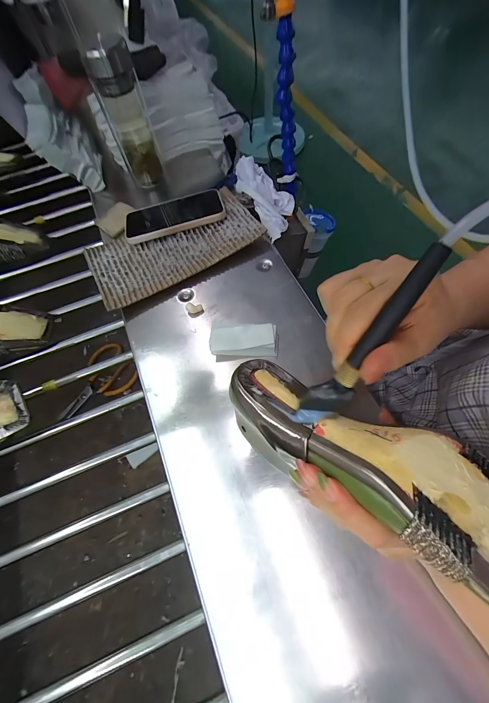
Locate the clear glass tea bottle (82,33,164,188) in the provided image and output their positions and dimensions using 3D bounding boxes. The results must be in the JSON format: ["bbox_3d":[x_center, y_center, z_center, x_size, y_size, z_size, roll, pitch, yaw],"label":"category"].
[{"bbox_3d":[-0.189,-0.373,0.439,0.071,0.181,0.063,-21,66,-6],"label":"clear glass tea bottle"}]

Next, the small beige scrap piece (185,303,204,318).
[{"bbox_3d":[-0.068,-0.058,0.374,0.021,0.014,0.015,-29,67,-10],"label":"small beige scrap piece"}]

